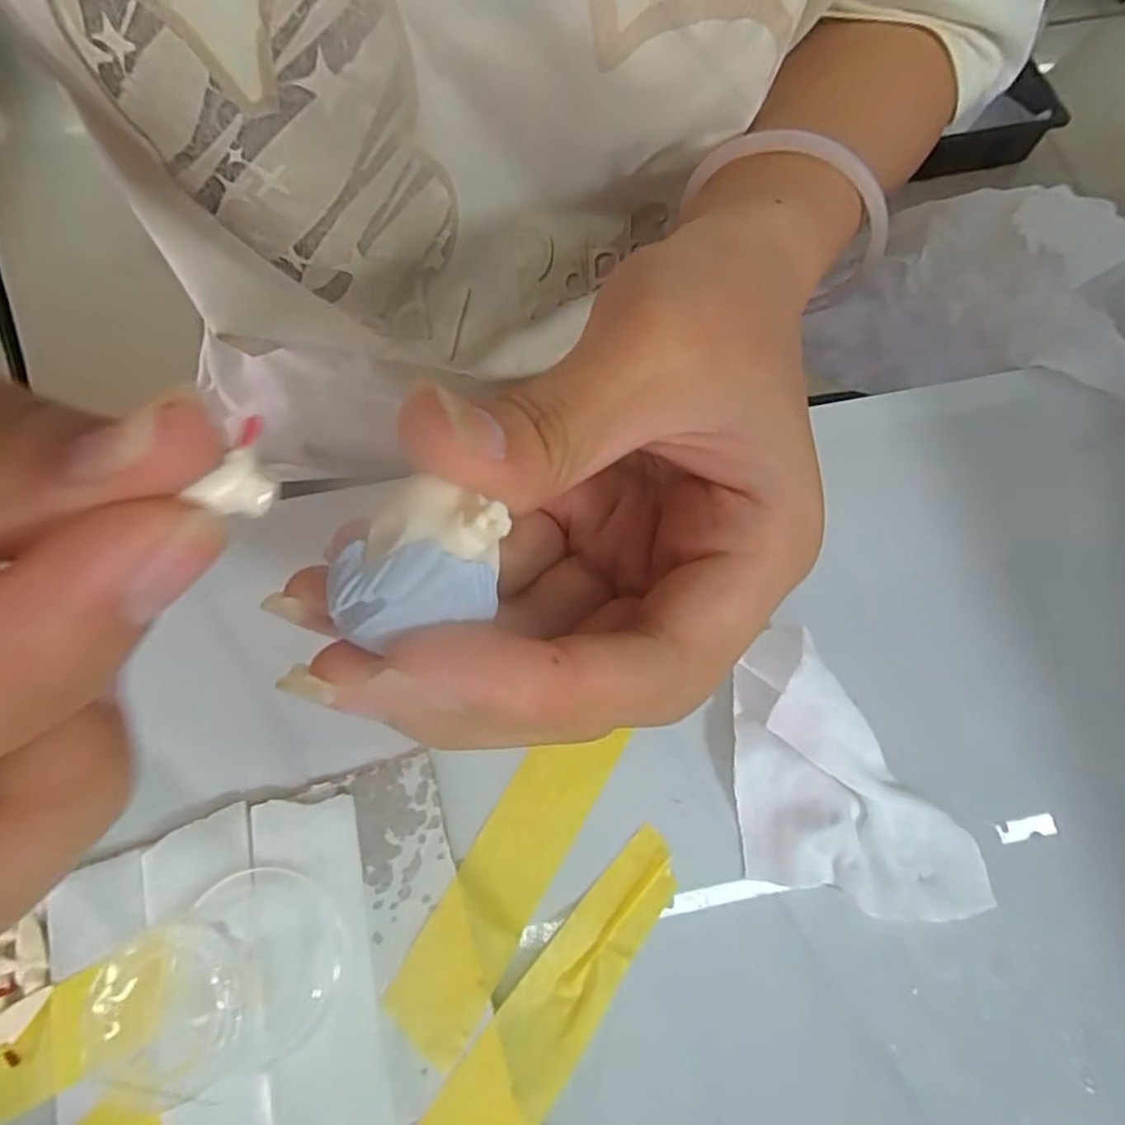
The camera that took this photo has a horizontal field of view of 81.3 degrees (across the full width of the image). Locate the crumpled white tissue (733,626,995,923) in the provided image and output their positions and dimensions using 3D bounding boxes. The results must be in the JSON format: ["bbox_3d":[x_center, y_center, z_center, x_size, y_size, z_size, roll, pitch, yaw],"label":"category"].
[{"bbox_3d":[0.059,0.055,0.145,0.039,0.016,0.072,-39,75,-12],"label":"crumpled white tissue"}]

